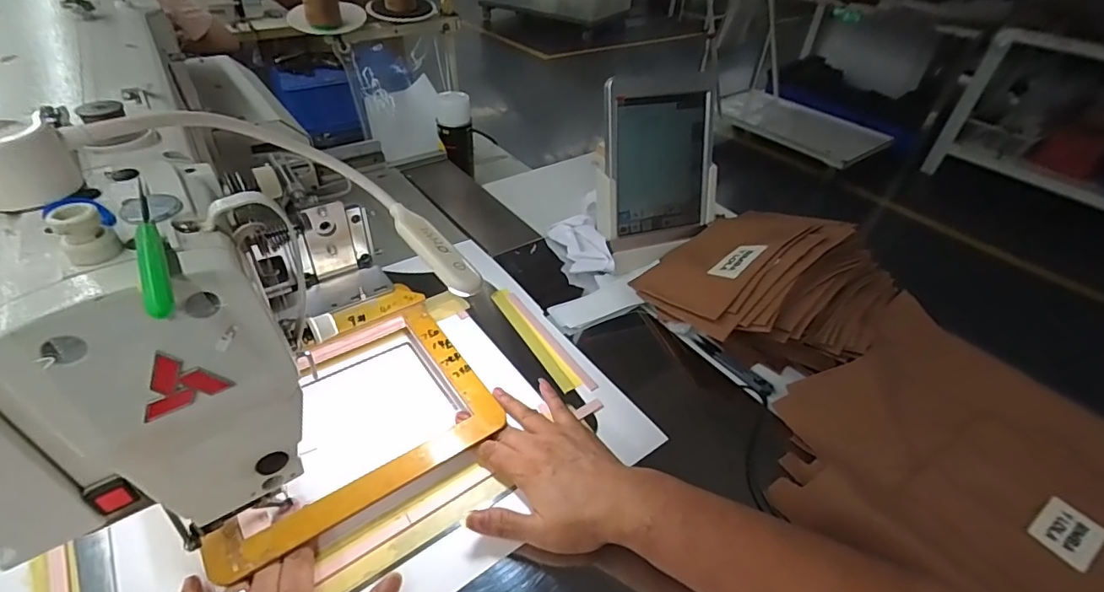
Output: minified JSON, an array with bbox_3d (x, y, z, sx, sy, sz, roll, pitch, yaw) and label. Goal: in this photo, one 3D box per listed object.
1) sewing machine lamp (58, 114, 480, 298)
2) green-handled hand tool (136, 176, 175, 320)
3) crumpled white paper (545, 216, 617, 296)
[{"bbox_3d":[-0.157,-0.074,0.351,0.228,0.028,0.123,22,34,-24],"label":"sewing machine lamp"},{"bbox_3d":[-0.177,-0.023,0.222,0.008,0.011,0.110,-21,47,-27],"label":"green-handled hand tool"},{"bbox_3d":[0.038,-0.061,0.678,0.054,0.060,0.120,-10,42,-16],"label":"crumpled white paper"}]

